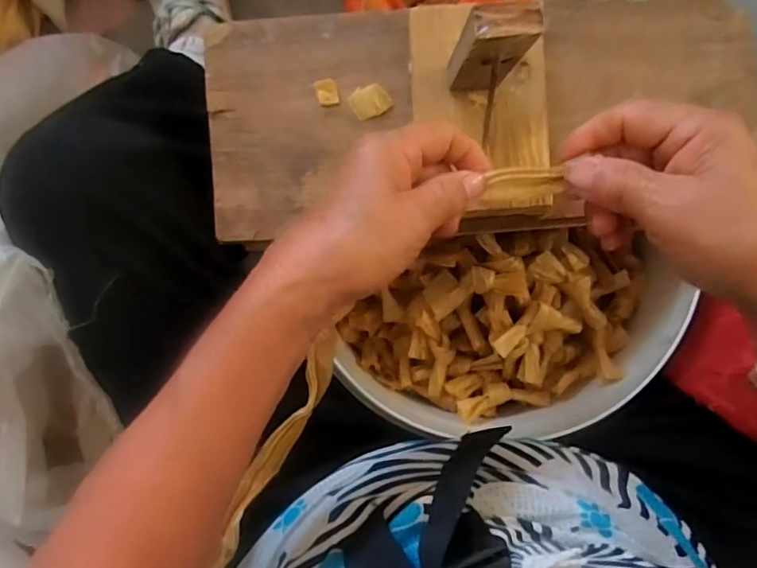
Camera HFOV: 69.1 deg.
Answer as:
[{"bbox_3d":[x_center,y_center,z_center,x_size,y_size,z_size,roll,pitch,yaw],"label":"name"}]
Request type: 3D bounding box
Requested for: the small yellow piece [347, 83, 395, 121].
[{"bbox_3d":[-0.006,-0.128,0.383,0.026,0.004,0.023,-32,88,-1],"label":"small yellow piece"}]

